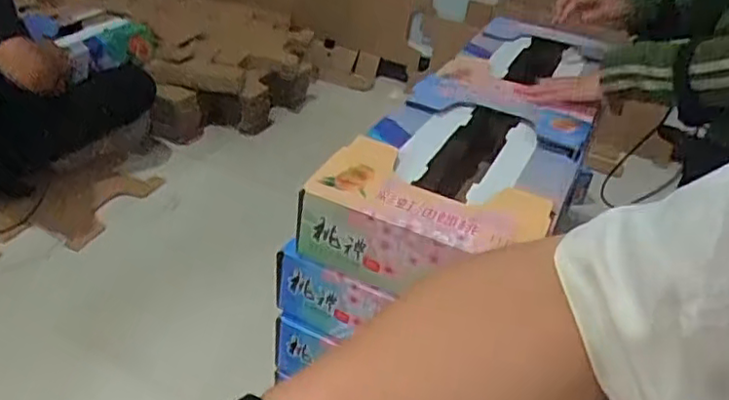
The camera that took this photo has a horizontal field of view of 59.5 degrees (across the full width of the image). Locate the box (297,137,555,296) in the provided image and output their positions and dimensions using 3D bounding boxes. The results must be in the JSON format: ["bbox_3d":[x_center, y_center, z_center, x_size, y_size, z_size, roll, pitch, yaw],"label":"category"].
[{"bbox_3d":[0.051,0.026,0.715,0.233,0.093,0.161,22,35,21],"label":"box"}]

